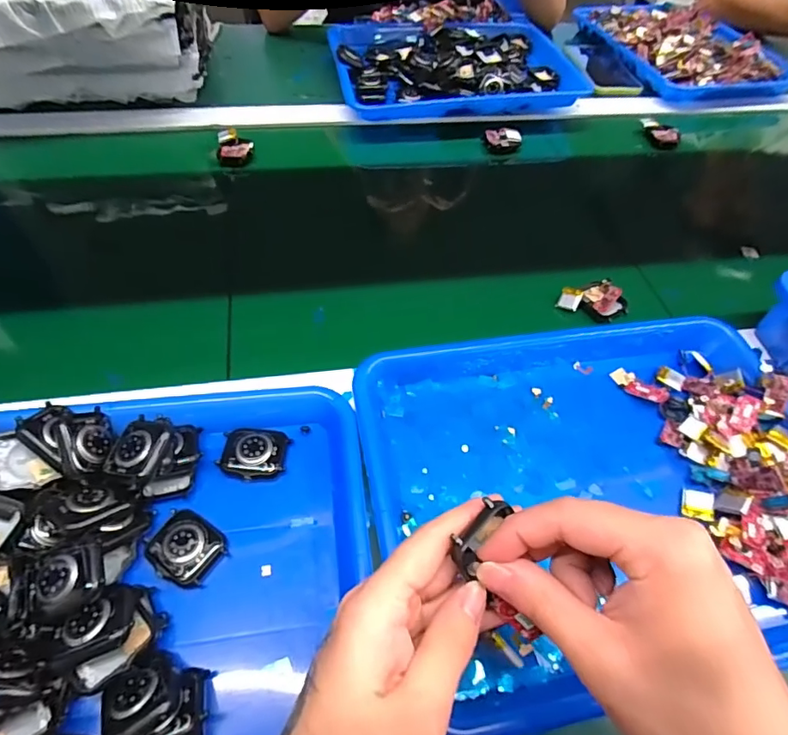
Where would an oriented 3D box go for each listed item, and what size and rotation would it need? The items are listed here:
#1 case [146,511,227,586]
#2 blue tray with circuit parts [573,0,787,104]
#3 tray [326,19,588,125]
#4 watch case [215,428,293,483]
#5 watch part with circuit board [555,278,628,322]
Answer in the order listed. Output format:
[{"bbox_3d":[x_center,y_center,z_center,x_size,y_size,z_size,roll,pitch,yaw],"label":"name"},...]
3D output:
[{"bbox_3d":[-0.130,0.110,0.309,0.042,0.009,0.038,30,58,16],"label":"case"},{"bbox_3d":[0.452,-0.504,0.781,0.219,0.052,0.307,-13,57,-14],"label":"blue tray with circuit parts"},{"bbox_3d":[0.085,-0.450,0.726,0.346,0.043,0.254,-3,55,-7],"label":"tray"},{"bbox_3d":[-0.099,0.060,0.350,0.045,0.012,0.036,7,54,0],"label":"watch case"},{"bbox_3d":[0.192,-0.066,0.473,0.061,0.022,0.040,21,56,10],"label":"watch part with circuit board"}]

